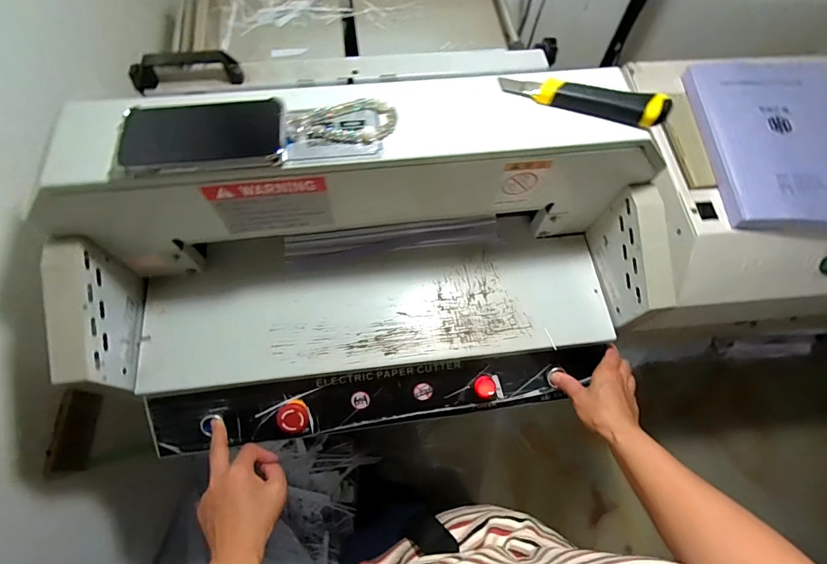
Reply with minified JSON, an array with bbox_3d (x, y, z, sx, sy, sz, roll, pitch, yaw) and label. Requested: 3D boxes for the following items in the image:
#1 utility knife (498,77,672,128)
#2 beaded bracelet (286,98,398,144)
[{"bbox_3d":[0.176,-0.189,0.422,0.167,0.020,0.036,11,67,2],"label":"utility knife"},{"bbox_3d":[-0.066,-0.154,0.402,0.103,0.012,0.048,-15,69,-9],"label":"beaded bracelet"}]

